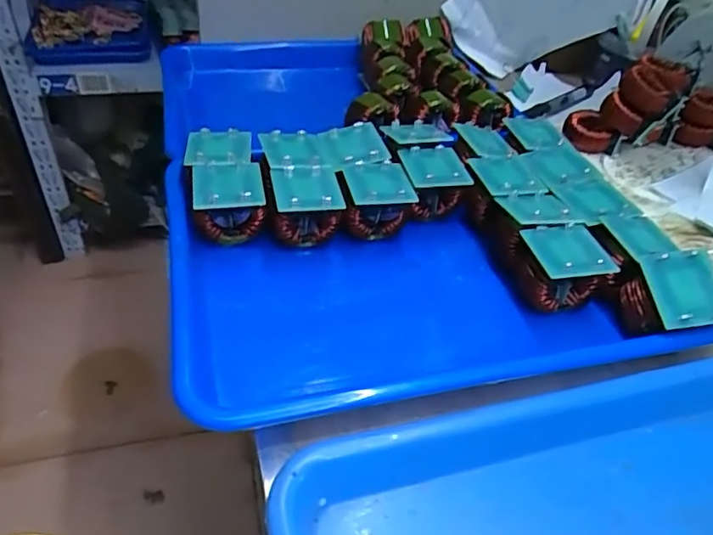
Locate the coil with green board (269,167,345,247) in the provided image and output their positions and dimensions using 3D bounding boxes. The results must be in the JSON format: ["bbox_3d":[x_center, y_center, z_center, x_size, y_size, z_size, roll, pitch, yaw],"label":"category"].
[{"bbox_3d":[-0.036,-0.040,0.393,0.045,0.043,0.044,-4,41,-11],"label":"coil with green board"}]

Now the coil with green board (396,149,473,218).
[{"bbox_3d":[0.057,-0.064,0.424,0.048,0.038,0.048,4,39,-4],"label":"coil with green board"}]

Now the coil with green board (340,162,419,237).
[{"bbox_3d":[0.013,-0.046,0.405,0.045,0.042,0.044,-3,41,-10],"label":"coil with green board"}]

